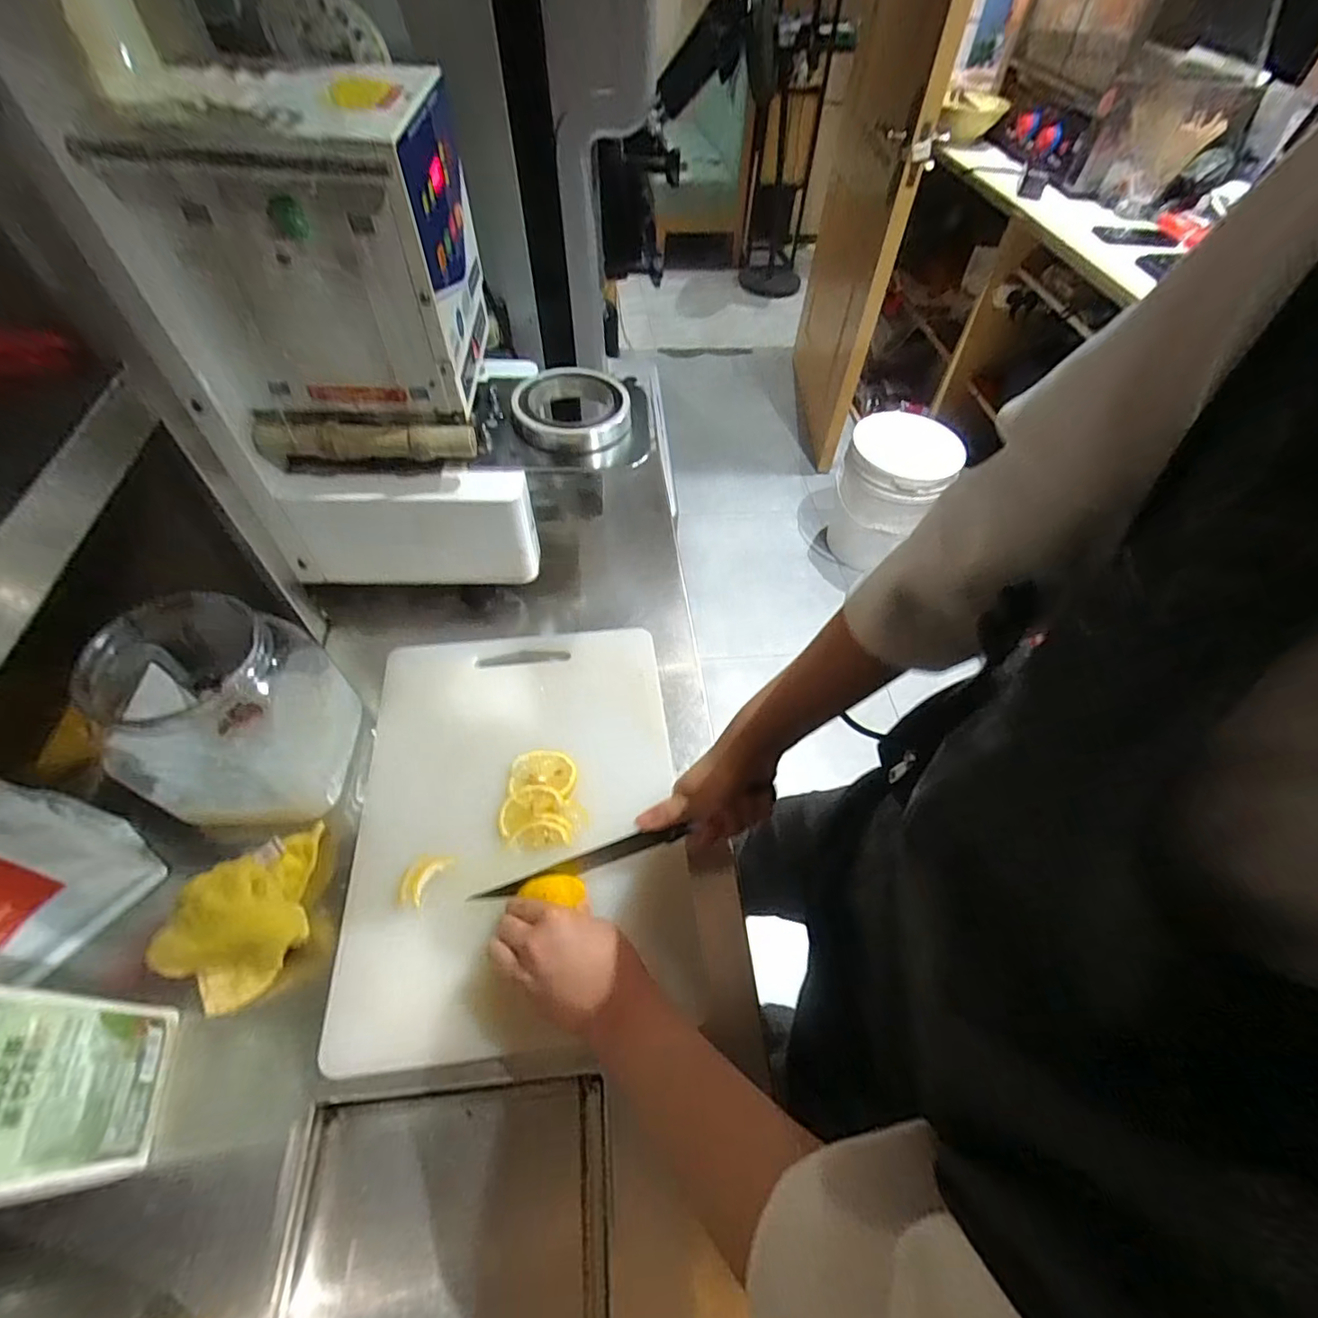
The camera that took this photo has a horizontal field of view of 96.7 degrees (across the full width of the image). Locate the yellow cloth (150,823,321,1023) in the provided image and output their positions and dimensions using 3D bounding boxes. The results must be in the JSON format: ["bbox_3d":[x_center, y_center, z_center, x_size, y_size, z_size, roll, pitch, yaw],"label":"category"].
[{"bbox_3d":[-0.317,0.191,0.456,0.095,0.051,0.136,30,58,18],"label":"yellow cloth"}]

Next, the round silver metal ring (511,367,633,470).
[{"bbox_3d":[-0.090,-0.257,0.624,0.118,0.043,0.129,1,54,-1],"label":"round silver metal ring"}]

